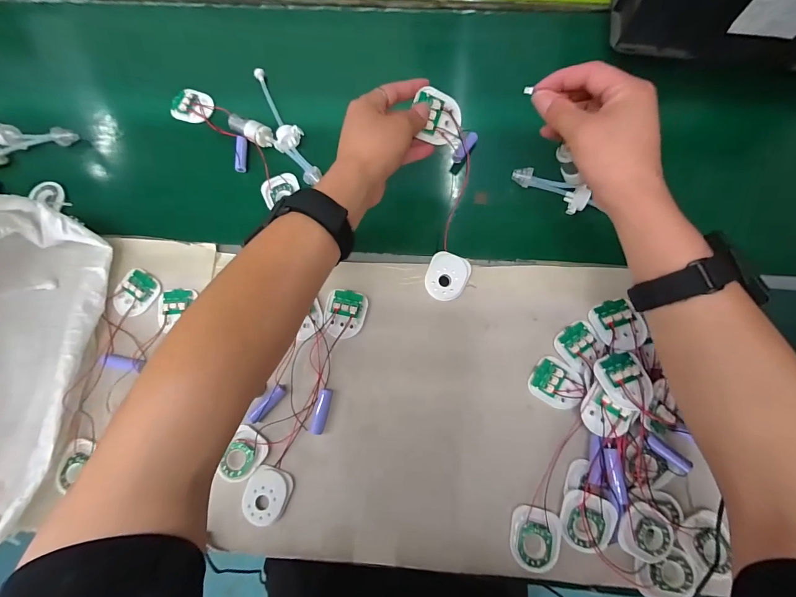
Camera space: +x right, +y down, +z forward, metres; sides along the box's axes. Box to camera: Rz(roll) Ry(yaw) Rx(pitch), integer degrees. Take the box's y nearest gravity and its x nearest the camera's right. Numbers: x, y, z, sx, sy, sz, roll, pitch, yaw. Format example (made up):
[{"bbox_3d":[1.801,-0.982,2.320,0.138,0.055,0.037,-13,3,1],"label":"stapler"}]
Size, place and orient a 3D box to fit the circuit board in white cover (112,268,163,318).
[{"bbox_3d":[-0.321,-0.006,0.428,0.044,0.010,0.059,27,80,7],"label":"circuit board in white cover"}]

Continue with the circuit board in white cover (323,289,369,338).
[{"bbox_3d":[-0.063,0.017,0.409,0.049,0.009,0.056,10,79,4],"label":"circuit board in white cover"}]

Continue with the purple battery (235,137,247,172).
[{"bbox_3d":[-0.211,-0.195,0.470,0.016,0.011,0.050,-3,78,1],"label":"purple battery"}]

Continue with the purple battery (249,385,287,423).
[{"bbox_3d":[-0.148,0.119,0.395,0.013,0.011,0.052,44,83,9],"label":"purple battery"}]

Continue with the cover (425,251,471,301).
[{"bbox_3d":[0.057,-0.026,0.411,0.047,0.009,0.055,24,80,6],"label":"cover"}]

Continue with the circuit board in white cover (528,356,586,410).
[{"bbox_3d":[0.177,0.095,0.388,0.056,0.014,0.047,36,82,8],"label":"circuit board in white cover"}]

